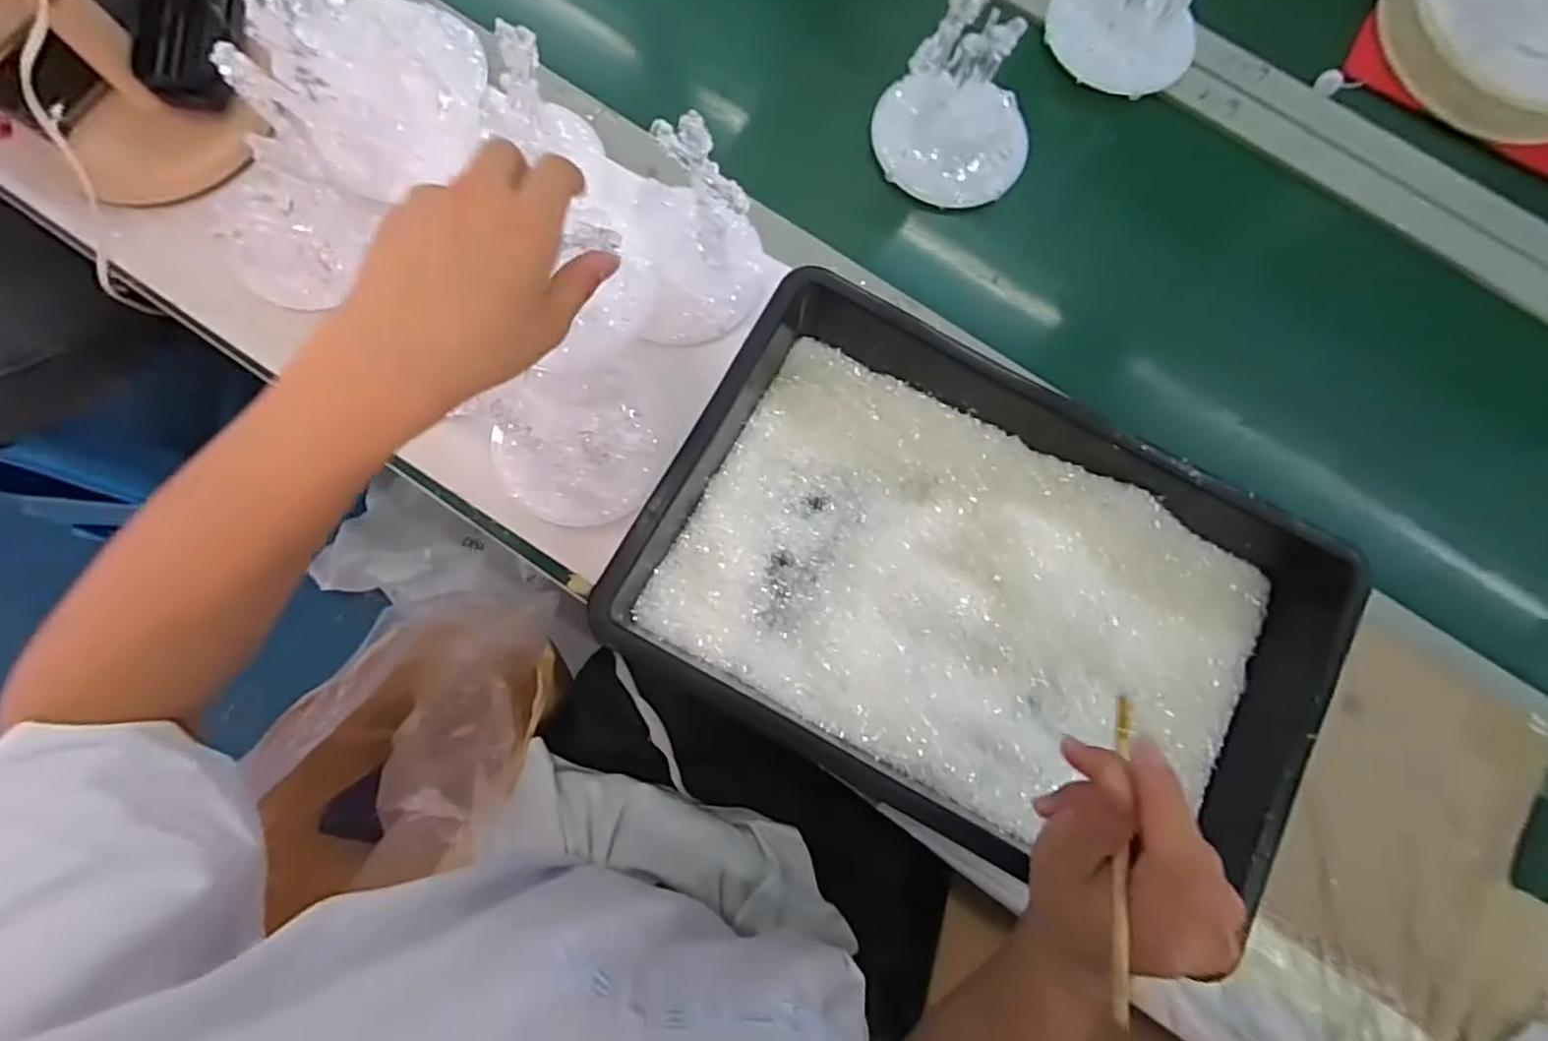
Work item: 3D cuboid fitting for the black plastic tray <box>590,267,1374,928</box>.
[{"bbox_3d":[0.130,0.044,0.429,0.402,0.075,0.280,29,79,5],"label":"black plastic tray"}]

